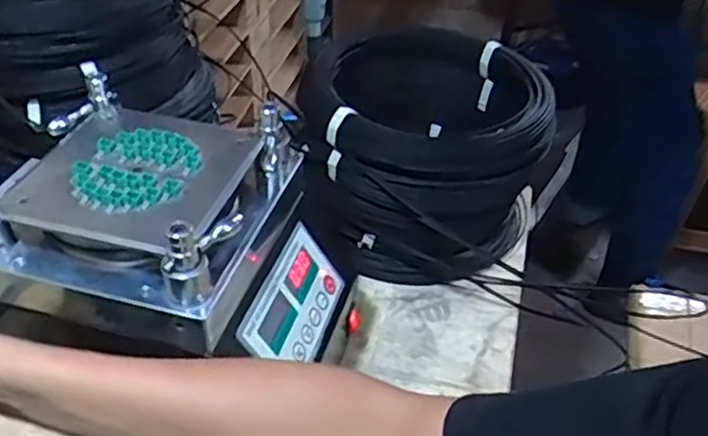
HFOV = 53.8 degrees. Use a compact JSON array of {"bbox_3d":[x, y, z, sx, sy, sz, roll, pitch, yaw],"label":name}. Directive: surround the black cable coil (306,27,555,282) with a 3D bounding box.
[{"bbox_3d":[0.097,-0.093,0.928,0.292,0.215,0.320,8,40,7],"label":"black cable coil"}]

